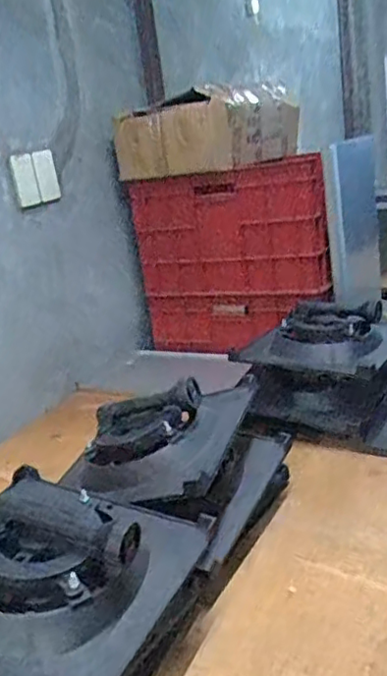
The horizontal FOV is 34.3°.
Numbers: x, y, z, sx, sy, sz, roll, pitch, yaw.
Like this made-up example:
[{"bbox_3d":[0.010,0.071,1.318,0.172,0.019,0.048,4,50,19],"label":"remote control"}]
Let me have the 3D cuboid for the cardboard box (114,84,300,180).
[{"bbox_3d":[0.039,-0.574,1.742,0.348,0.190,0.464,6,22,39],"label":"cardboard box"}]

